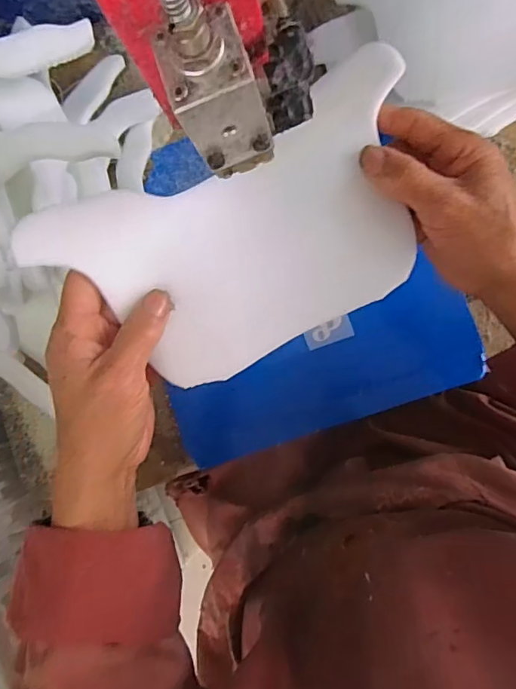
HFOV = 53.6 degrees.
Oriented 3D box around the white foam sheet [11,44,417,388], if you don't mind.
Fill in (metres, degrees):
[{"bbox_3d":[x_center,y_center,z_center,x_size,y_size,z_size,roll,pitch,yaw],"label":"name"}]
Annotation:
[{"bbox_3d":[-0.002,-0.065,0.318,0.235,0.020,0.137,-28,99,-3],"label":"white foam sheet"}]

